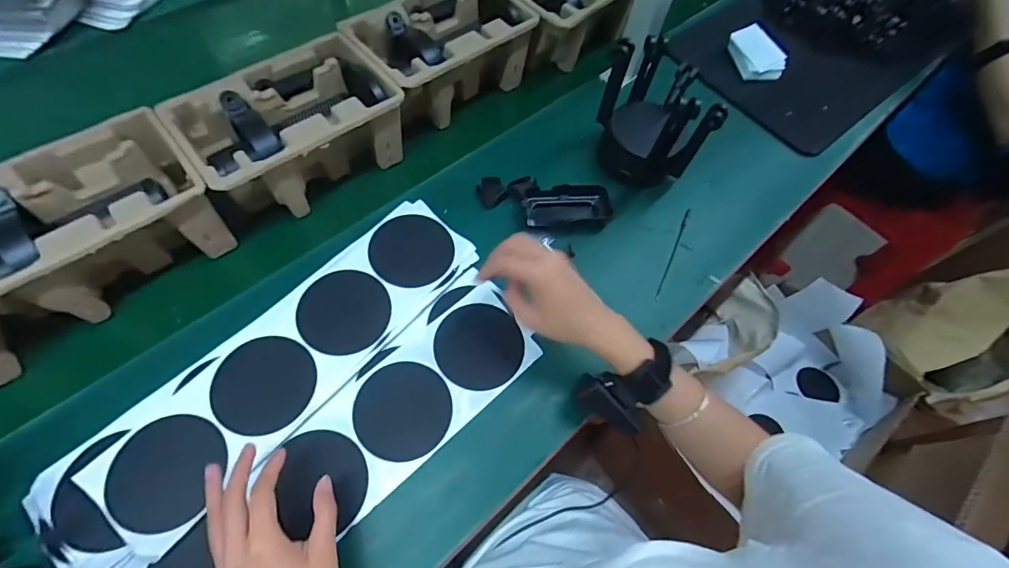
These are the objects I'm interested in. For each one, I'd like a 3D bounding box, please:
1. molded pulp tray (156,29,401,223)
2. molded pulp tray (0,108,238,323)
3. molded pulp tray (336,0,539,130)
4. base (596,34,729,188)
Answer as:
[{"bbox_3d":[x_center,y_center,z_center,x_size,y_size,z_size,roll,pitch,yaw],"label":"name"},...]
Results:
[{"bbox_3d":[-0.245,-0.177,0.539,0.219,0.104,0.150,-36,68,-21],"label":"molded pulp tray"},{"bbox_3d":[-0.417,-0.055,0.458,0.218,0.101,0.146,-38,69,-22],"label":"molded pulp tray"},{"bbox_3d":[-0.081,-0.316,0.623,0.226,0.102,0.150,-38,69,-21],"label":"molded pulp tray"},{"bbox_3d":[0.194,-0.211,0.568,0.107,0.148,0.136,-32,67,-19],"label":"base"}]

